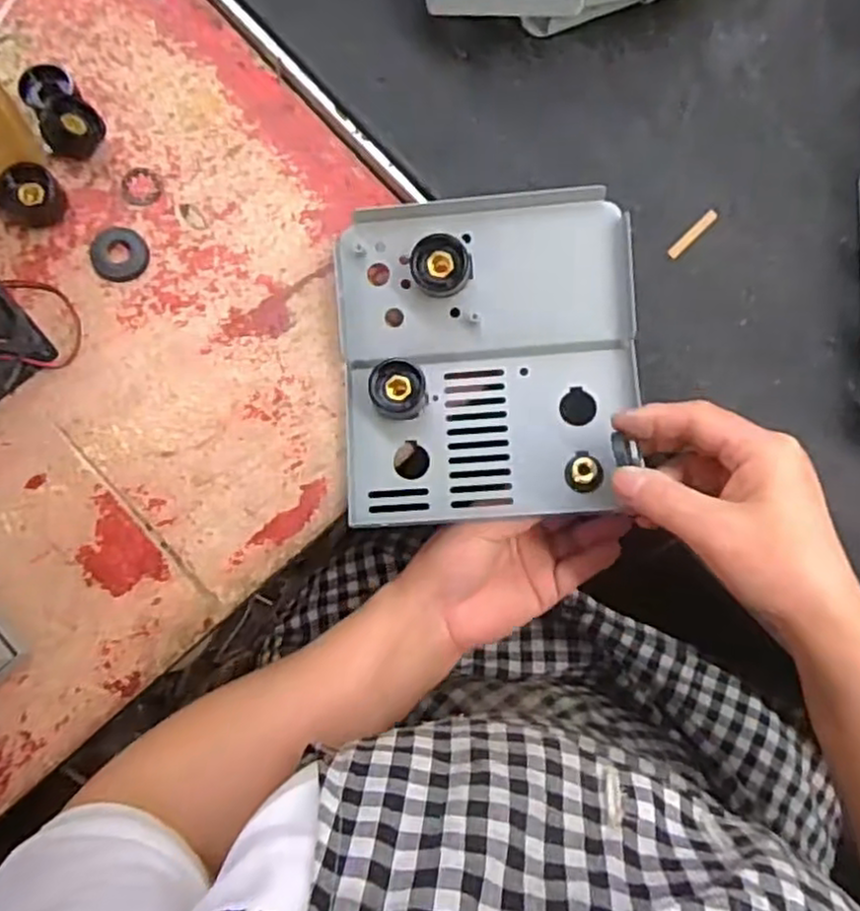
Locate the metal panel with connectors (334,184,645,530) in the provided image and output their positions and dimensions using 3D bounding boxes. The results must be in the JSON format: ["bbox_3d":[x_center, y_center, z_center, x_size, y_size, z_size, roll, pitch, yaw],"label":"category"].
[{"bbox_3d":[0.031,-0.053,0.394,0.155,0.039,0.169,-5,80,-2],"label":"metal panel with connectors"}]

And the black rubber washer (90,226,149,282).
[{"bbox_3d":[-0.174,-0.113,0.408,0.032,0.004,0.031,0,80,-1],"label":"black rubber washer"}]

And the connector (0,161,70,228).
[{"bbox_3d":[-0.219,-0.142,0.399,0.032,0.024,0.023,-33,82,-6],"label":"connector"}]

